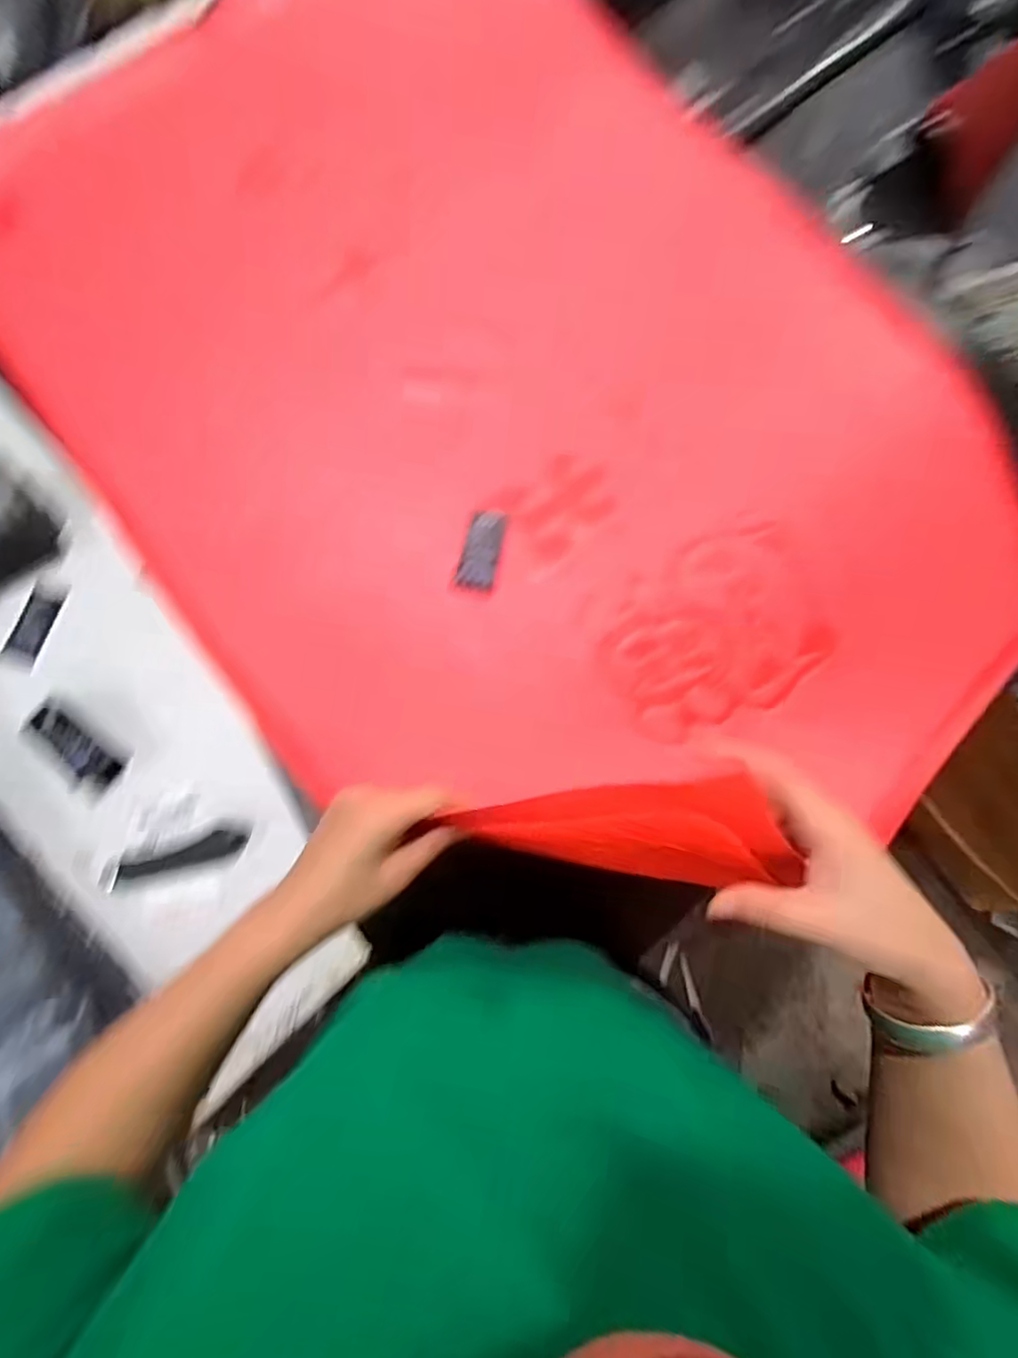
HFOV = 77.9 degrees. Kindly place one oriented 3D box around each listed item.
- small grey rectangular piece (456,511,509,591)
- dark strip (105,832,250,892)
[{"bbox_3d":[-0.025,-0.122,0.594,0.034,0.008,0.074,14,82,-8],"label":"small grey rectangular piece"},{"bbox_3d":[-0.340,0.183,0.652,0.138,0.012,0.026,-17,78,-5],"label":"dark strip"}]

